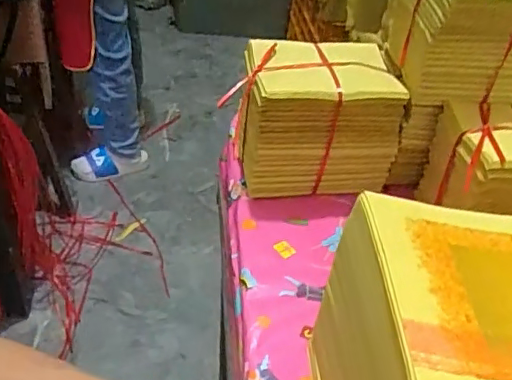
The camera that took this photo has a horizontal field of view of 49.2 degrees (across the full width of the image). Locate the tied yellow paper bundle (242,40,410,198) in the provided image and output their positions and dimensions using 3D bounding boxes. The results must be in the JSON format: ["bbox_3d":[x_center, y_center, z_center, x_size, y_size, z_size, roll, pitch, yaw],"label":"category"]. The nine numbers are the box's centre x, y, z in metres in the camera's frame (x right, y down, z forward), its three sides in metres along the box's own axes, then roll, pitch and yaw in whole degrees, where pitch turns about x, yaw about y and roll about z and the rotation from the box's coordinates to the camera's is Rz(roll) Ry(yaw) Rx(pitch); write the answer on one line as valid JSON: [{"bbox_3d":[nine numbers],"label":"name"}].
[{"bbox_3d":[0.067,-0.082,0.664,0.174,0.149,0.122,-1,41,-10],"label":"tied yellow paper bundle"}]

